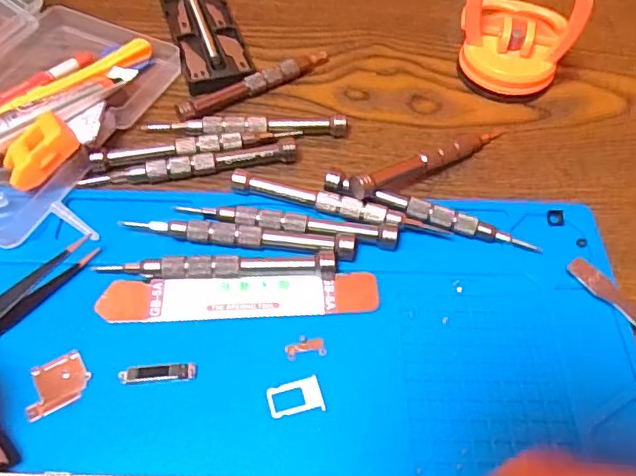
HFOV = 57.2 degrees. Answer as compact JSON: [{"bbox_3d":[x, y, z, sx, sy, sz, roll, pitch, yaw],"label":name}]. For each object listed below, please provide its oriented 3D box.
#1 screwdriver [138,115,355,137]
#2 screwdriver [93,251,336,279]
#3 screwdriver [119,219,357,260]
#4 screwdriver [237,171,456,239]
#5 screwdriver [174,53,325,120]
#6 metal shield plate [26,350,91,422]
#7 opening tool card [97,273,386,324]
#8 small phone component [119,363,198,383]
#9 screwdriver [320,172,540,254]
[{"bbox_3d":[-0.037,-0.059,0.305,0.104,0.009,0.014,-3,56,-6],"label":"screwdriver"},{"bbox_3d":[-0.043,0.013,0.251,0.099,0.010,0.010,0,55,-4],"label":"screwdriver"},{"bbox_3d":[-0.035,0.000,0.259,0.103,0.011,0.010,7,55,1],"label":"screwdriver"},{"bbox_3d":[0.010,-0.014,0.272,0.104,0.008,0.009,15,56,6],"label":"screwdriver"},{"bbox_3d":[-0.034,-0.085,0.324,0.095,0.010,0.011,-32,63,-23],"label":"screwdriver"},{"bbox_3d":[-0.102,0.056,0.225,0.024,0.004,0.019,-28,62,-21],"label":"metal shield plate"},{"bbox_3d":[-0.032,0.025,0.248,0.115,0.004,0.020,-2,55,-5],"label":"opening tool card"},{"bbox_3d":[-0.062,0.053,0.228,0.029,0.004,0.006,-3,56,-6],"label":"small phone component"},{"bbox_3d":[0.052,-0.011,0.274,0.102,0.010,0.011,16,56,7],"label":"screwdriver"}]

